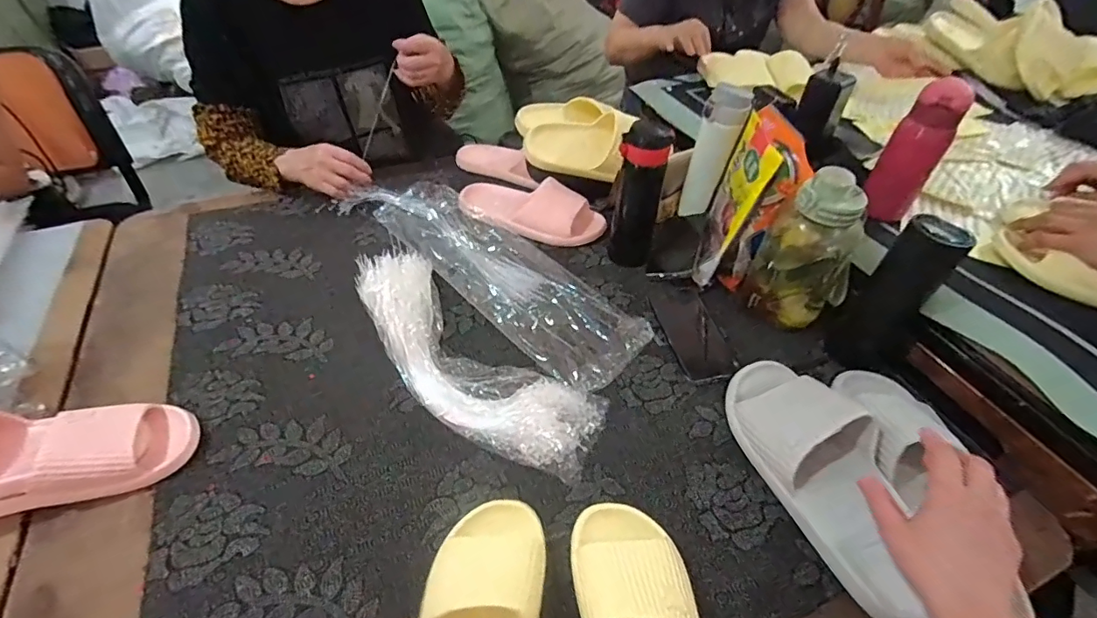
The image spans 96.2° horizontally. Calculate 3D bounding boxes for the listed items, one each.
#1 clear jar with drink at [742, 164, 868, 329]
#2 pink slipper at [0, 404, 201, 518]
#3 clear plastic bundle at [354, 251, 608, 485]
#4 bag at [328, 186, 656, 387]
[{"bbox_3d":[0.345,-0.077,0.644,0.115,0.212,0.088,32,53,26],"label":"clear jar with drink"},{"bbox_3d":[-0.516,0.136,0.488,0.267,0.091,0.121,-8,47,-10],"label":"pink slipper"},{"bbox_3d":[-0.118,0.049,0.625,0.427,0.050,0.152,35,54,28],"label":"clear plastic bundle"},{"bbox_3d":[-0.090,-0.083,0.756,0.538,0.042,0.156,36,54,28],"label":"bag"}]

